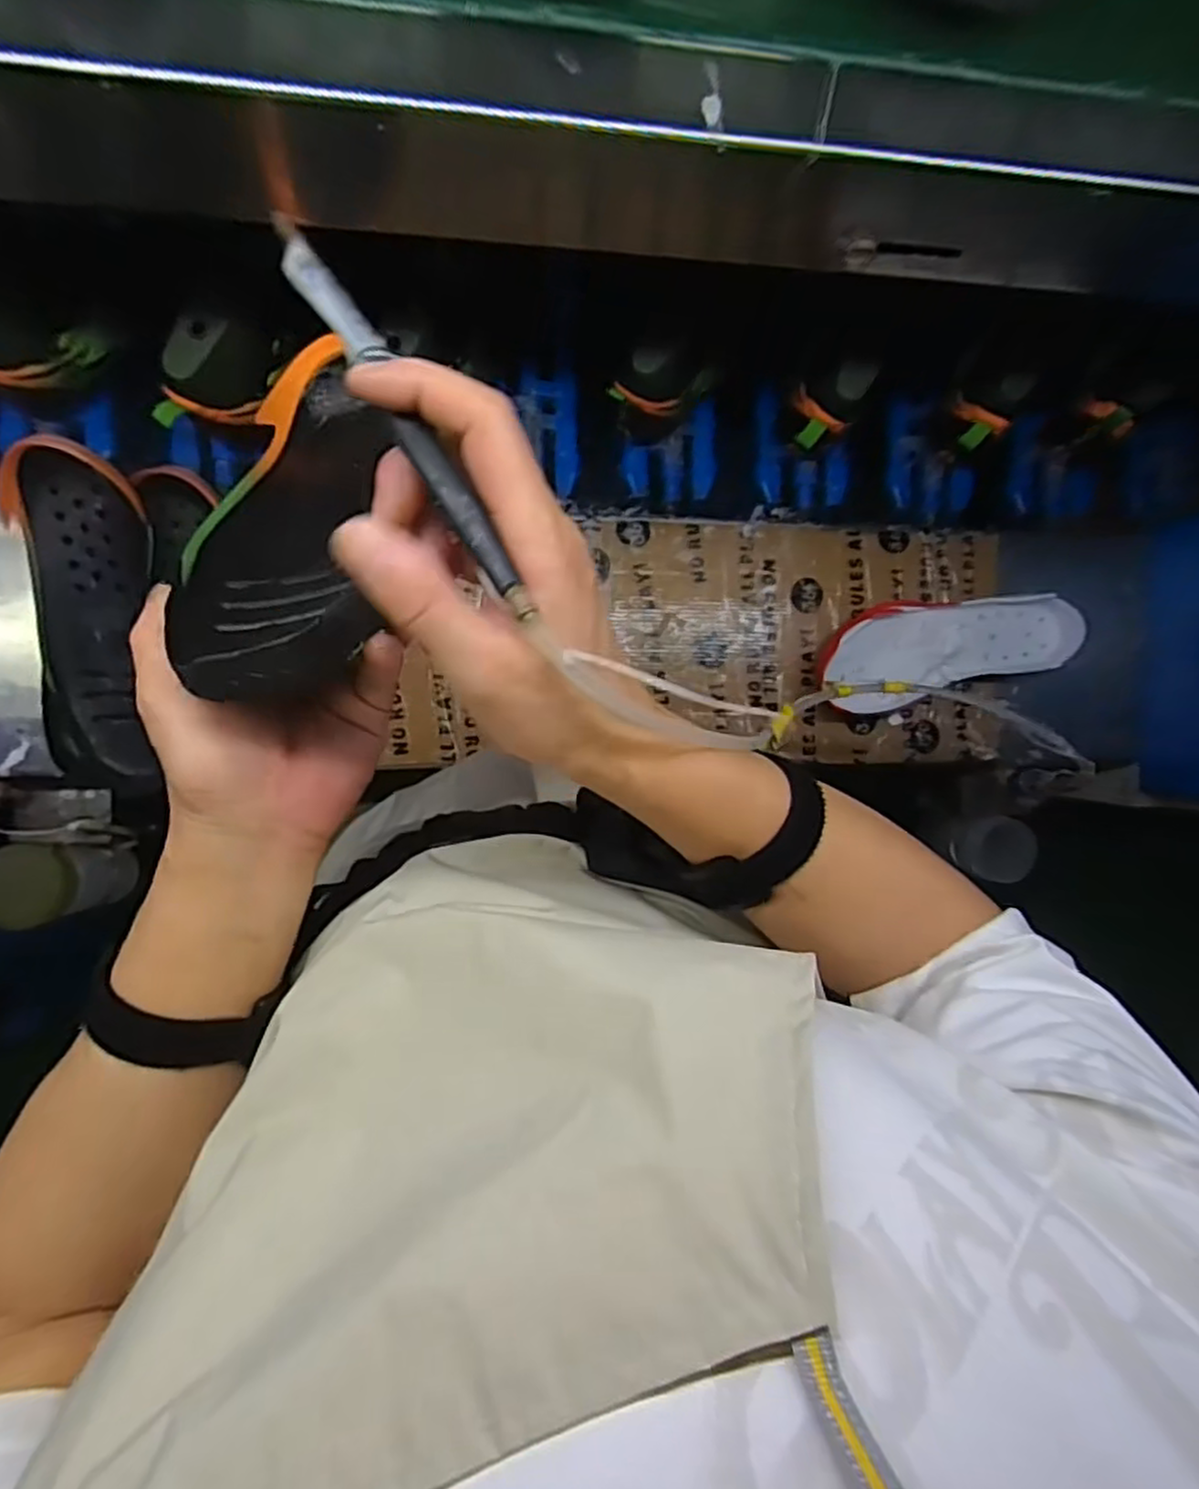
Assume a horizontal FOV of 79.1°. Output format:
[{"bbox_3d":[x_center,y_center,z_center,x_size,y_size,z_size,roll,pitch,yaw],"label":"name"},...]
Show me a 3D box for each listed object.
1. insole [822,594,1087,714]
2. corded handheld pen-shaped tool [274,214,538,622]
[{"bbox_3d":[0.329,-0.088,0.682,0.232,0.025,0.087,-13,106,-2],"label":"insole"},{"bbox_3d":[-0.064,-0.108,0.245,0.016,0.018,0.152,-32,86,-4],"label":"corded handheld pen-shaped tool"}]

